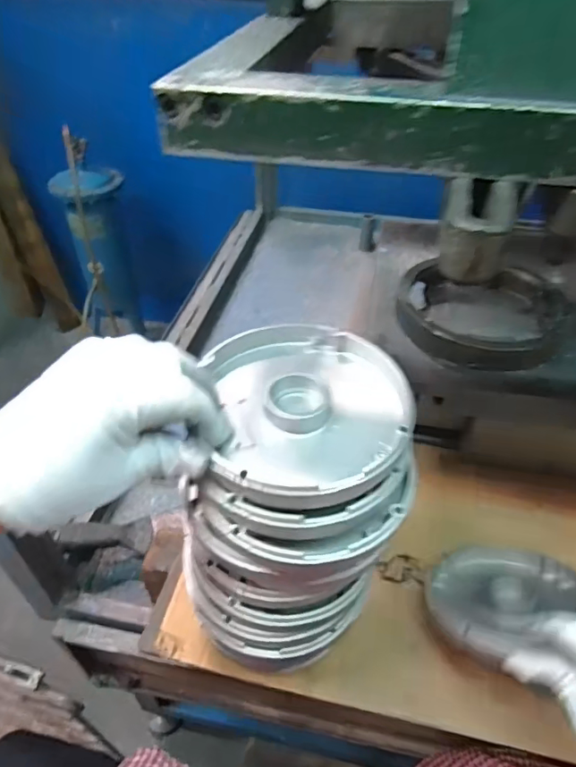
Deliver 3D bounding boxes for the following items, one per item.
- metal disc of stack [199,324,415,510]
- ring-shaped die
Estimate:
[{"bbox_3d":[0.015,0.015,0.327,0.121,0.025,0.139,-4,44,-6],"label":"metal disc of stack"},{"bbox_3d":[0.192,-0.075,0.518,0.156,0.029,0.158,18,46,17],"label":"ring-shaped die"}]

